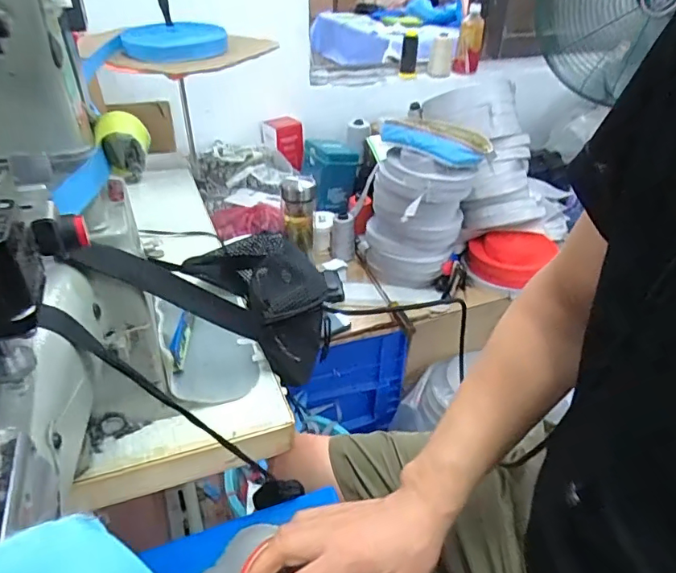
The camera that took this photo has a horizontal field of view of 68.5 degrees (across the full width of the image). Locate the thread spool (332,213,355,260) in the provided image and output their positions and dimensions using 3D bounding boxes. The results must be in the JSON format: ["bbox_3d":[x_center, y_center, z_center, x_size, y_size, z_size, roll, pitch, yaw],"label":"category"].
[{"bbox_3d":[0.012,-0.116,1.179,0.054,0.105,0.043,1,34,0],"label":"thread spool"}]

